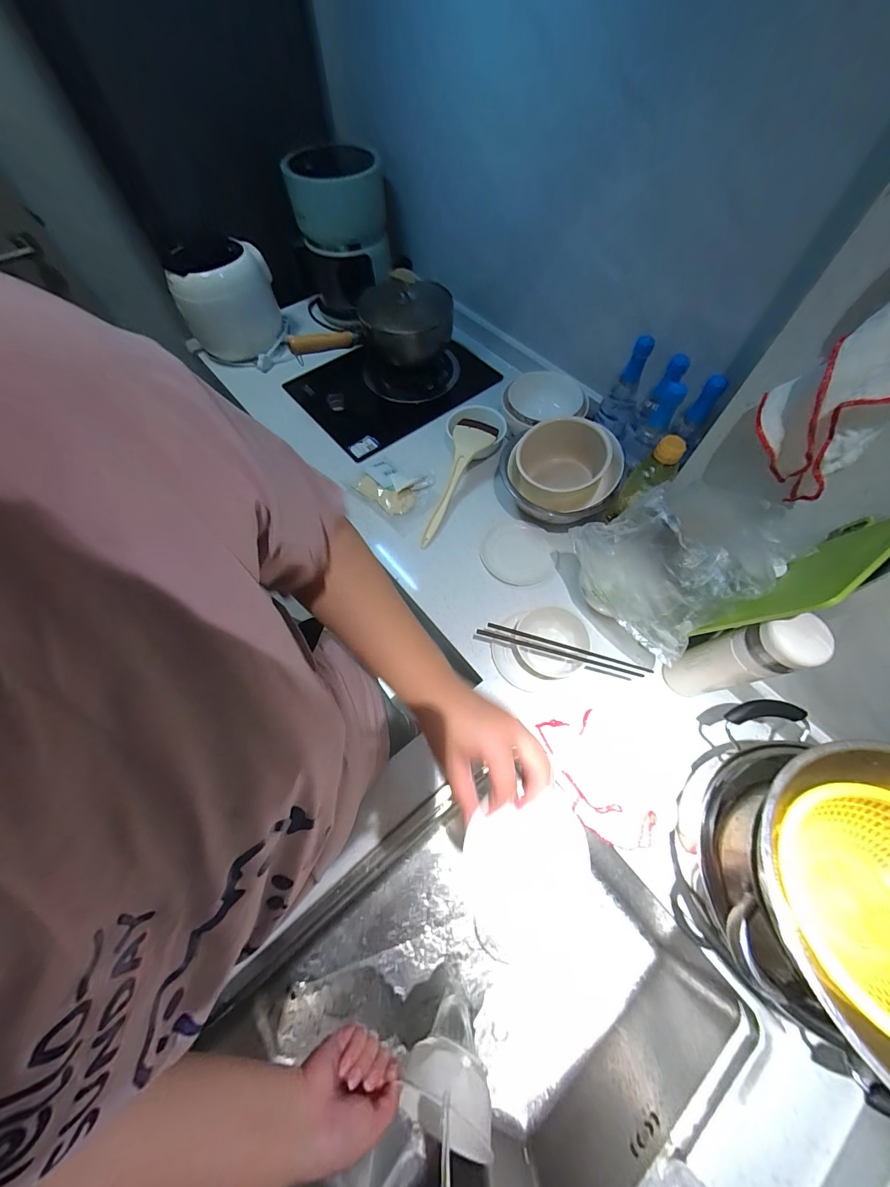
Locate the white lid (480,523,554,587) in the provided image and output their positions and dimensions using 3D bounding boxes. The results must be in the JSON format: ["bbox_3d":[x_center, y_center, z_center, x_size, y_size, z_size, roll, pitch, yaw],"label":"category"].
[{"bbox_3d":[0.132,-0.073,0.707,0.125,0.011,0.124,-1,63,2],"label":"white lid"}]

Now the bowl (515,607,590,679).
[{"bbox_3d":[0.170,0.075,0.605,0.110,0.052,0.101,-1,63,2],"label":"bowl"}]

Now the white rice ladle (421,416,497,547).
[{"bbox_3d":[0.018,-0.221,0.744,0.080,0.034,0.285,20,79,12],"label":"white rice ladle"}]

